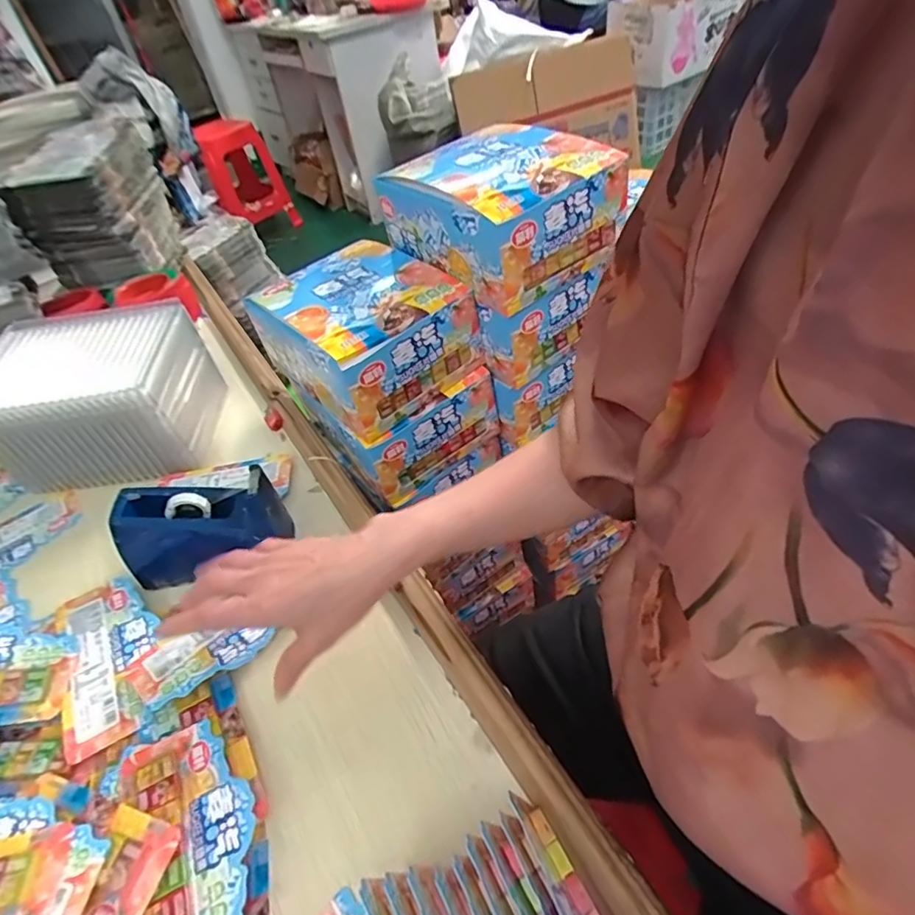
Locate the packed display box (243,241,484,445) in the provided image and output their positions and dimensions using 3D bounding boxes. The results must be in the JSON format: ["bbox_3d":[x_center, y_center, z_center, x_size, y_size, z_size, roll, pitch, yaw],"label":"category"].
[{"bbox_3d":[-0.099,-0.131,0.574,0.149,0.098,0.200,-34,50,-26],"label":"packed display box"}]

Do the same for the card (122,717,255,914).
[{"bbox_3d":[-0.168,0.235,0.350,0.074,0.013,0.148,-17,43,-19],"label":"card"}]

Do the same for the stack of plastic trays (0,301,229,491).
[{"bbox_3d":[-0.385,-0.060,0.621,0.204,0.144,0.147,-6,43,0],"label":"stack of plastic trays"}]

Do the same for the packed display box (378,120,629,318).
[{"bbox_3d":[0.036,-0.243,0.546,0.149,0.100,0.193,-30,49,-23],"label":"packed display box"}]

